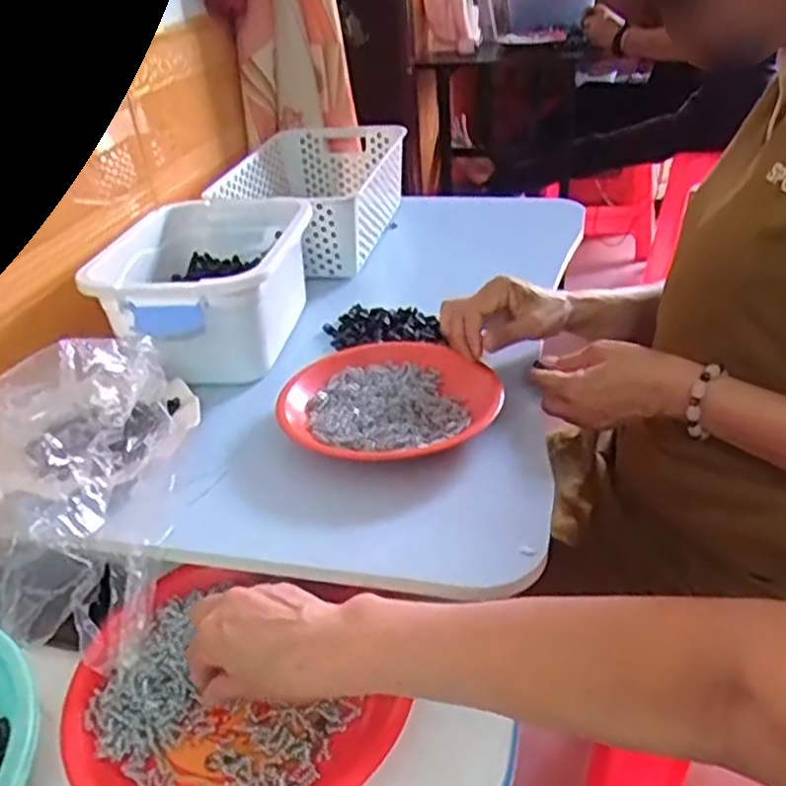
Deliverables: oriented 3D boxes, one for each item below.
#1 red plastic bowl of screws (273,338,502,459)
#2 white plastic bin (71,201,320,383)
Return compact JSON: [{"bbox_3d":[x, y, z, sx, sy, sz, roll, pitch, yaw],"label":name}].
[{"bbox_3d":[-0.007,0.004,0.638,0.179,0.024,0.174,-3,34,2],"label":"red plastic bowl of screws"},{"bbox_3d":[-0.199,-0.125,0.792,0.185,0.100,0.265,-2,34,5],"label":"white plastic bin"}]

